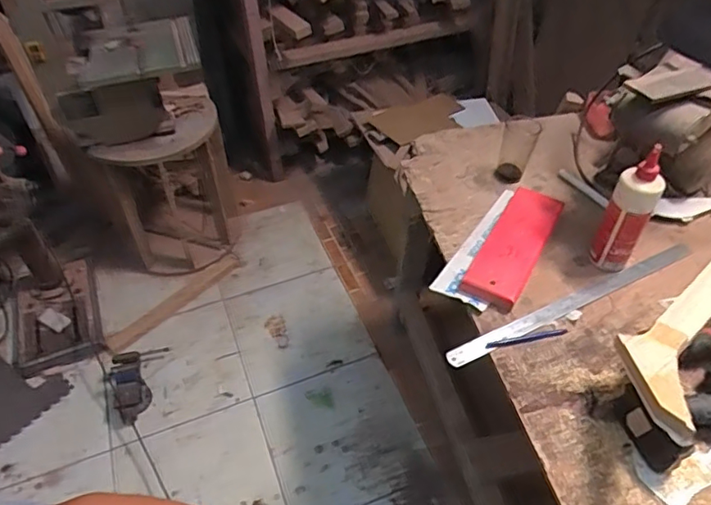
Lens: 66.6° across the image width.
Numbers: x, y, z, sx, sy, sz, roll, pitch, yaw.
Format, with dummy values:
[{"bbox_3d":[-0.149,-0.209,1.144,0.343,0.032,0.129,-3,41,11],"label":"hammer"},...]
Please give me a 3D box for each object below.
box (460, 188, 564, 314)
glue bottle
[{"bbox_3d":[0.284,-0.016,0.969,0.096,0.031,0.278,23,50,22],"label":"box"},{"bbox_3d":[0.445,-0.063,0.891,0.054,0.212,0.069,-24,50,-21],"label":"glue bottle"}]

